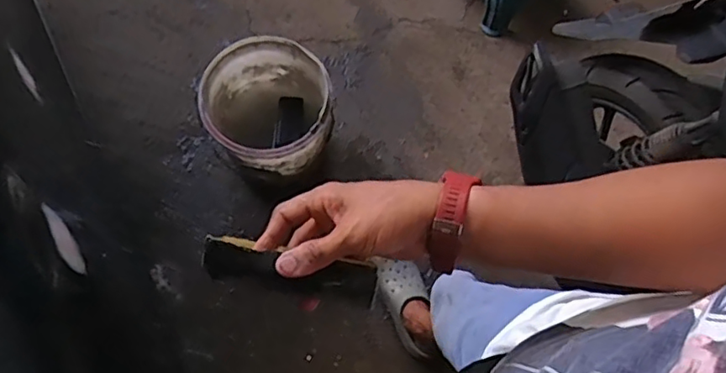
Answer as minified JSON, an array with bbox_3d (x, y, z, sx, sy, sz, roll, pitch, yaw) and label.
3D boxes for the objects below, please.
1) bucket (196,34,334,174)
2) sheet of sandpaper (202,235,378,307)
[{"bbox_3d":[-0.231,-0.171,1.462,0.292,0.272,0.290,1,70,-3],"label":"bucket"},{"bbox_3d":[-0.060,0.067,0.475,0.140,0.024,0.031,11,72,4],"label":"sheet of sandpaper"}]

